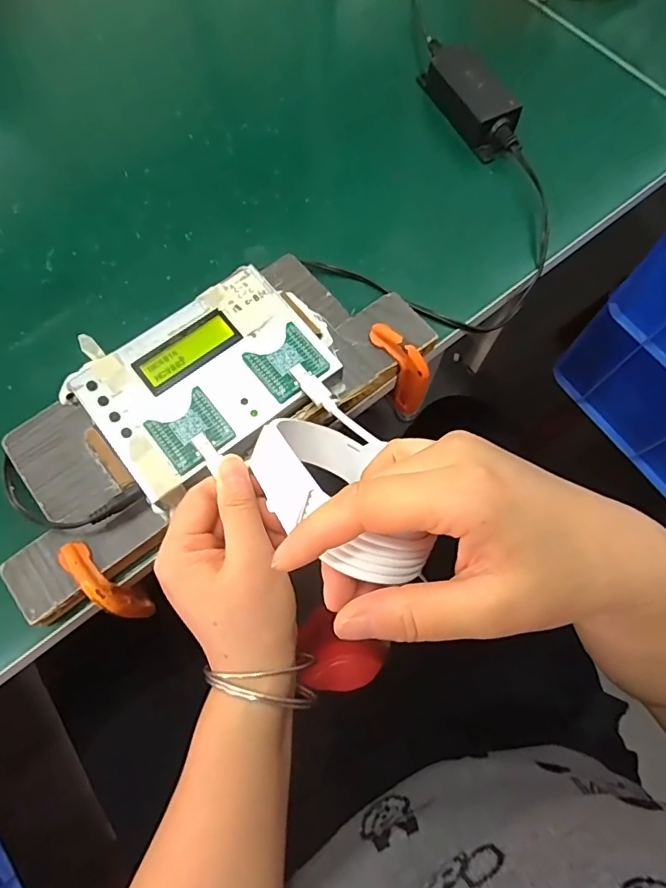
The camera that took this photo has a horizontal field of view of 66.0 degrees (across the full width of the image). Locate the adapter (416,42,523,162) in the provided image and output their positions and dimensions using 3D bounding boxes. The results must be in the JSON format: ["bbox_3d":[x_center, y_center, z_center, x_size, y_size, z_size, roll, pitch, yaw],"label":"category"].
[{"bbox_3d":[0.118,-0.290,0.436,0.035,0.039,0.111,-26,71,-13],"label":"adapter"}]

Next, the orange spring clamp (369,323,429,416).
[{"bbox_3d":[0.046,-0.051,0.374,0.014,0.078,0.056,-42,75,-17],"label":"orange spring clamp"}]

